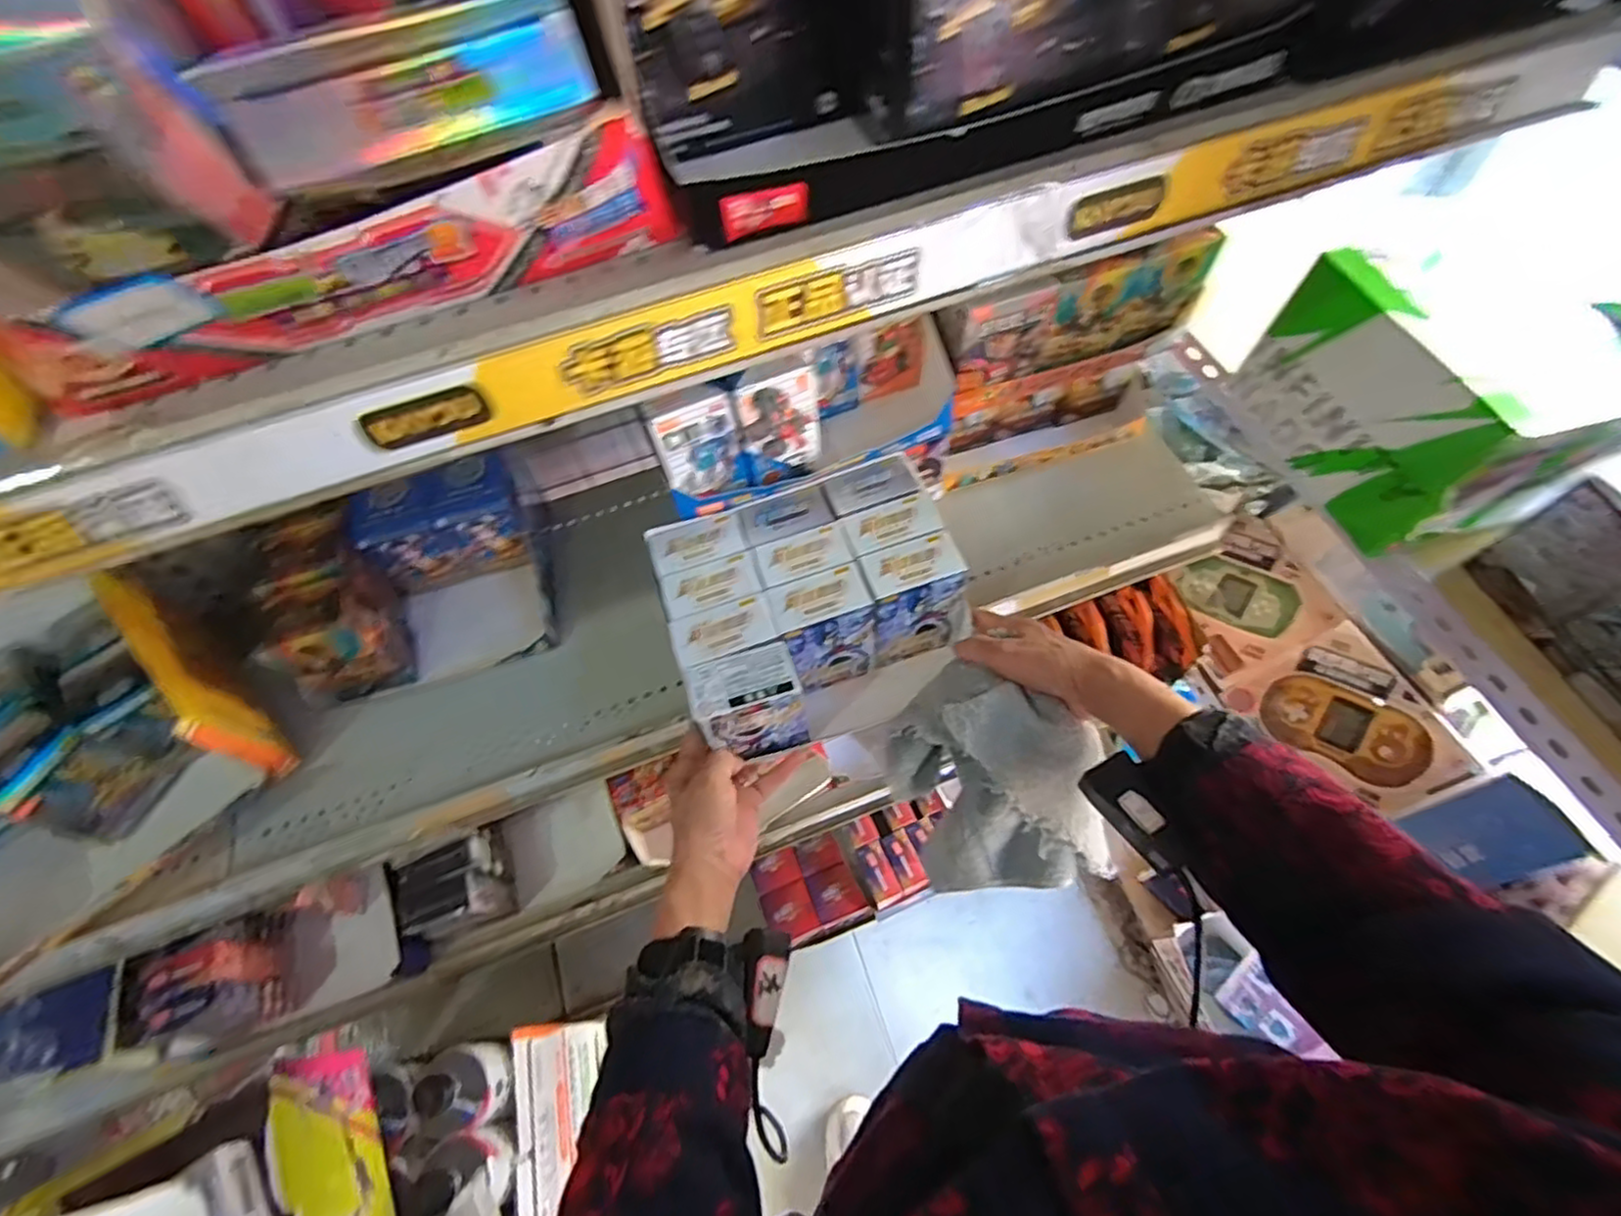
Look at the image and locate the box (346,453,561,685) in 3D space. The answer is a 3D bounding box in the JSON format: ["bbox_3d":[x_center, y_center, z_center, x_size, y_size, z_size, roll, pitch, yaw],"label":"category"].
[{"bbox_3d":[-0.307,-0.025,0.614,0.142,0.116,0.146,-13,61,-3],"label":"box"}]

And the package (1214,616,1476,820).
[{"bbox_3d":[0.536,0.120,0.700,0.027,0.135,0.167,-1,55,-46],"label":"package"}]

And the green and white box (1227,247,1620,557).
[{"bbox_3d":[0.442,-0.159,0.500,0.145,0.129,0.189,-17,62,-6],"label":"green and white box"}]

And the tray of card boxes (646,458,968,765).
[{"bbox_3d":[0.005,0.002,0.548,0.212,0.112,0.171,-18,62,-6],"label":"tray of card boxes"}]

